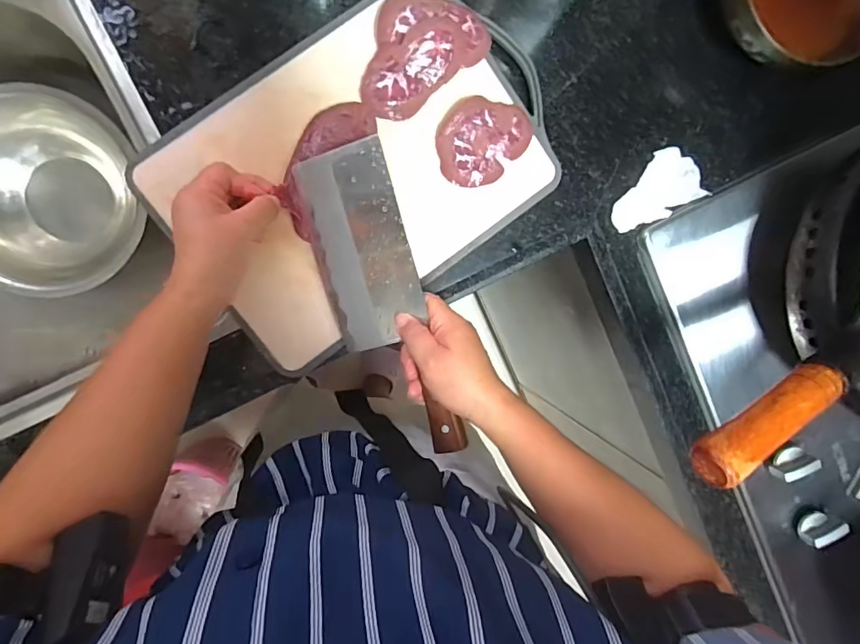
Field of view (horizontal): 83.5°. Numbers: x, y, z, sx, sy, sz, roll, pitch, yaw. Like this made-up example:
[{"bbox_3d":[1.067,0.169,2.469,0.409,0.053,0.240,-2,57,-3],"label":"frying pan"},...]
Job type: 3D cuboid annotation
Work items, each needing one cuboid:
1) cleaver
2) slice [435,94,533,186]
[{"bbox_3d":[-0.036,-0.016,0.433,0.088,0.024,0.275,-19,95,18],"label":"cleaver"},{"bbox_3d":[0.051,-0.167,0.448,0.087,0.012,0.079,6,93,-9],"label":"slice"}]

